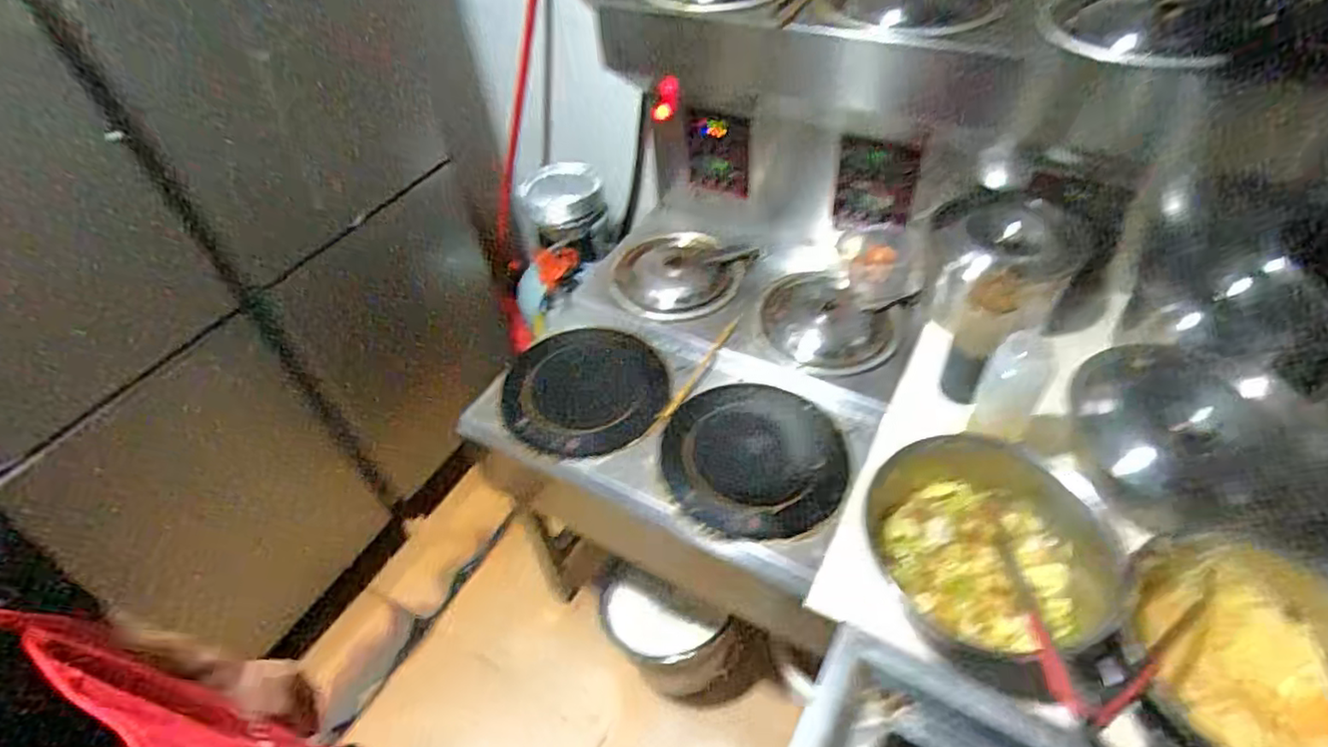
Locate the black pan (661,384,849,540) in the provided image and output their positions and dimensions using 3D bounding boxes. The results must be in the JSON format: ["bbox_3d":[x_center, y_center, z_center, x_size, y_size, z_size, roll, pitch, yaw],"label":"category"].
[{"bbox_3d":[0.133,0.122,0.969,0.259,0.025,0.272,0,47,6],"label":"black pan"}]

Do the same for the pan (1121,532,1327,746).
[{"bbox_3d":[0.543,0.266,0.591,0.234,0.072,0.237,12,49,16],"label":"pan"}]

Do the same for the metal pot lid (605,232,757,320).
[{"bbox_3d":[0.032,-0.196,1.245,0.259,0.046,0.269,13,49,17],"label":"metal pot lid"}]

